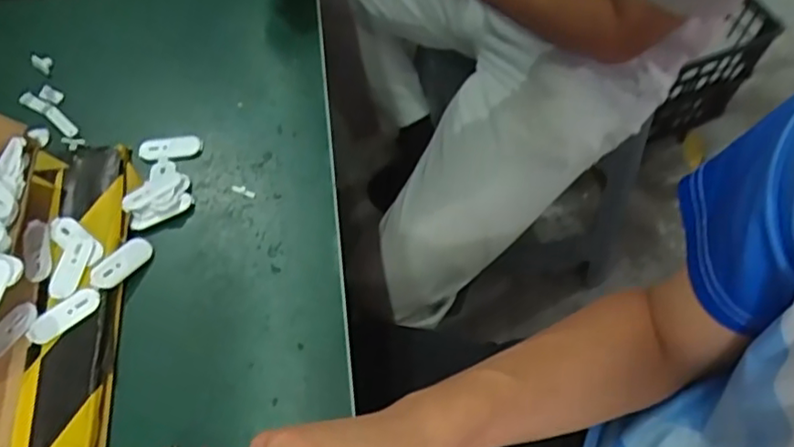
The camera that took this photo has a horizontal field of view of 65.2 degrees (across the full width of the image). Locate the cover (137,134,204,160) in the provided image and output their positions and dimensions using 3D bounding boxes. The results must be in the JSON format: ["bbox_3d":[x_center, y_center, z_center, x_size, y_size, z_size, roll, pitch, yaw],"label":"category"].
[{"bbox_3d":[-0.188,-0.063,0.514,0.049,0.006,0.018,-6,58,-8],"label":"cover"}]

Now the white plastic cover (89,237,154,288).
[{"bbox_3d":[-0.201,0.029,0.454,0.021,0.006,0.049,43,53,-4],"label":"white plastic cover"}]

